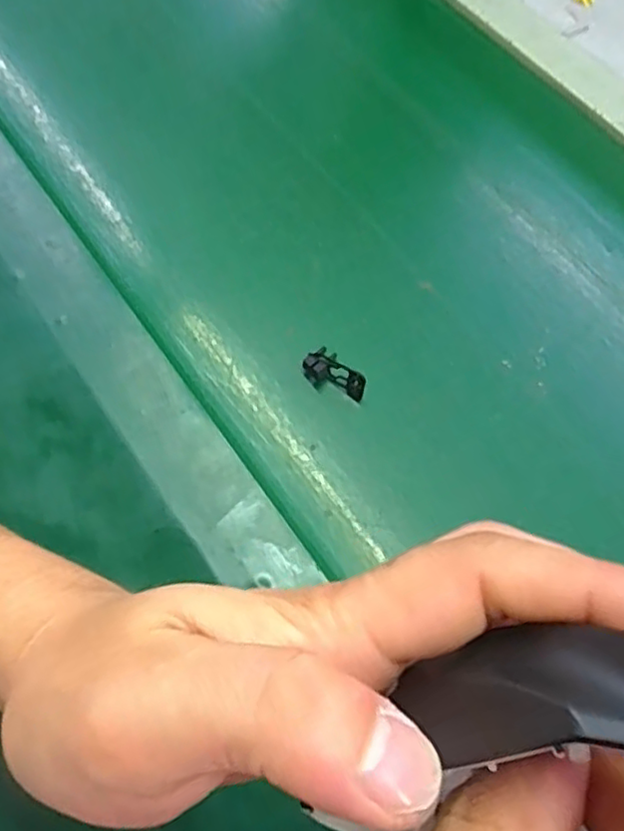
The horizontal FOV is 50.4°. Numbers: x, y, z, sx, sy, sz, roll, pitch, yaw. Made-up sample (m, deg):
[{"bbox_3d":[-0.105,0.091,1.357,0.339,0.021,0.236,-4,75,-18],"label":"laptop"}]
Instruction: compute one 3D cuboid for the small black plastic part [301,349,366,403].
[{"bbox_3d":[0.015,-0.024,0.422,0.019,0.019,0.043,-41,73,-18],"label":"small black plastic part"}]

